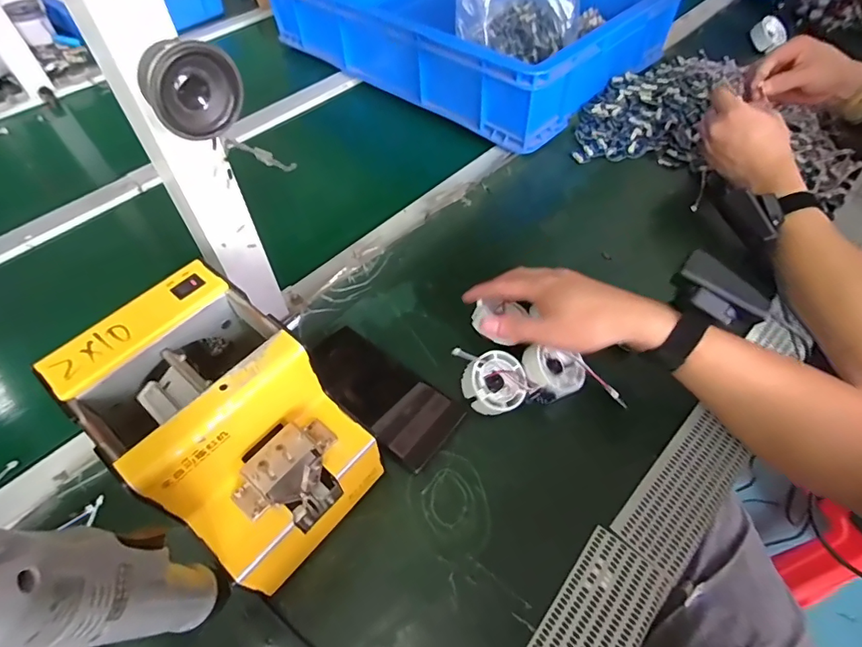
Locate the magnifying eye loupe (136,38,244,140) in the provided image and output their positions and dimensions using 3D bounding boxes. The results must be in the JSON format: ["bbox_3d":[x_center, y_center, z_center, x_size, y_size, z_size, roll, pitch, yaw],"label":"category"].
[{"bbox_3d":[-0.144,-0.144,0.284,0.053,0.048,0.029,-32,59,-21],"label":"magnifying eye loupe"}]

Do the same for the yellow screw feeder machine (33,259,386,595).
[{"bbox_3d":[-0.144,0.077,0.346,0.173,0.145,0.120,35,62,24],"label":"yellow screw feeder machine"}]

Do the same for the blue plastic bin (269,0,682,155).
[{"bbox_3d":[0.068,-0.530,0.801,0.557,0.108,0.412,36,62,24],"label":"blue plastic bin"}]

